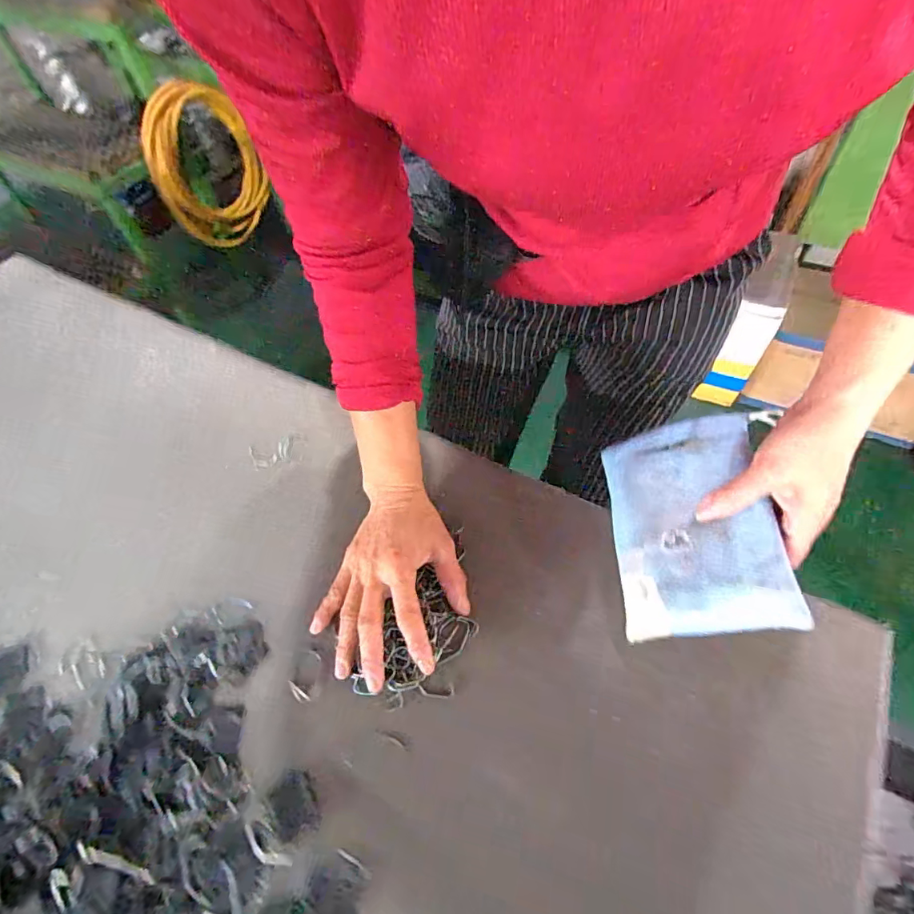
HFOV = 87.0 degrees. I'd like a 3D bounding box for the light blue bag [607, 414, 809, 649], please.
[{"bbox_3d":[0.176,0.049,0.369,0.112,0.016,0.161,-15,63,27],"label":"light blue bag"}]

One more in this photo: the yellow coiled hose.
[{"bbox_3d":[-0.701,-0.832,1.398,0.102,0.379,0.343,13,58,14],"label":"yellow coiled hose"}]

